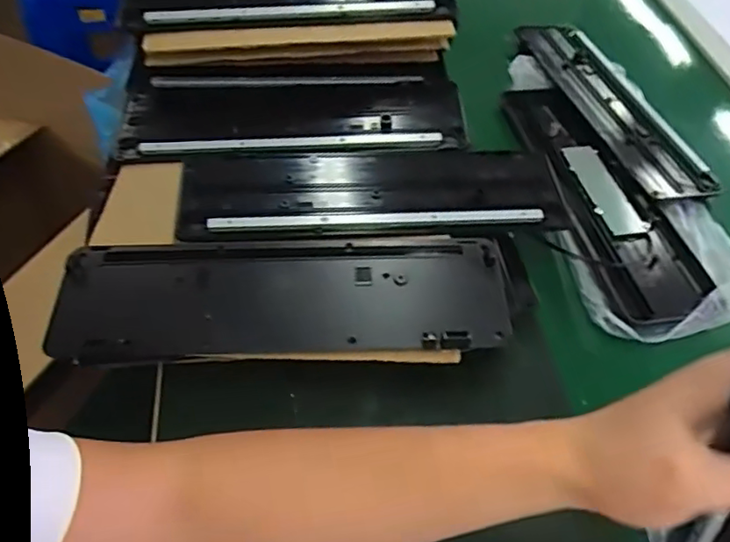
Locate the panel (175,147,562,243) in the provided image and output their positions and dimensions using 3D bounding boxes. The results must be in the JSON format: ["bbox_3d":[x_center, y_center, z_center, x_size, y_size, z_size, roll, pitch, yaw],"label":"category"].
[{"bbox_3d":[0.006,-0.079,0.552,0.343,0.014,0.109,-2,51,-7],"label":"panel"}]

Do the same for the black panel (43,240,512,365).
[{"bbox_3d":[-0.065,0.020,0.478,0.351,0.033,0.100,1,51,-4],"label":"black panel"}]

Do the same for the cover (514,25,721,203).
[{"bbox_3d":[0.309,-0.215,0.755,0.098,0.019,0.345,-13,53,-15],"label":"cover"}]

